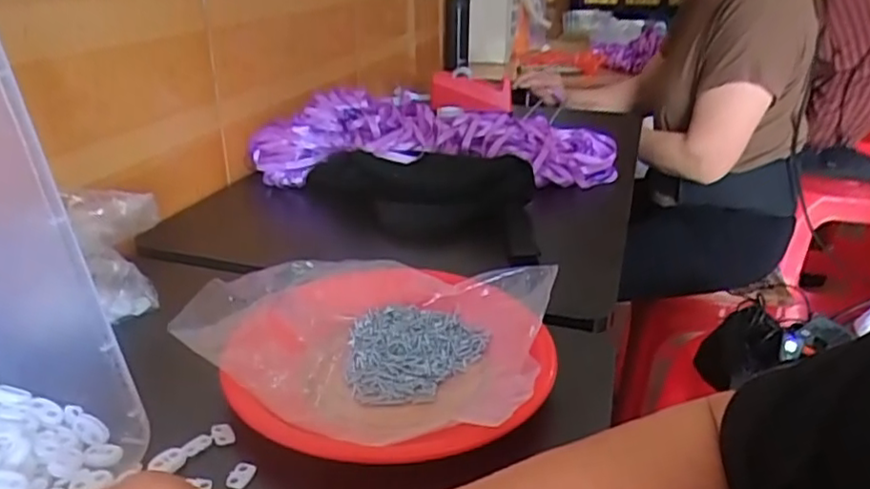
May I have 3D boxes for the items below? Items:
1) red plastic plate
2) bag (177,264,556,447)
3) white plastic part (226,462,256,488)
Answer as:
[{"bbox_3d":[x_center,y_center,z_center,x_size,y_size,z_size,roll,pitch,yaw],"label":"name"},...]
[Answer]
[{"bbox_3d":[-0.025,0.077,0.470,0.210,0.041,0.216,0,24,0],"label":"red plastic plate"},{"bbox_3d":[-0.038,0.061,0.486,0.227,0.056,0.206,9,26,19],"label":"bag"},{"bbox_3d":[-0.115,0.136,0.388,0.013,0.006,0.017,6,25,13],"label":"white plastic part"}]

